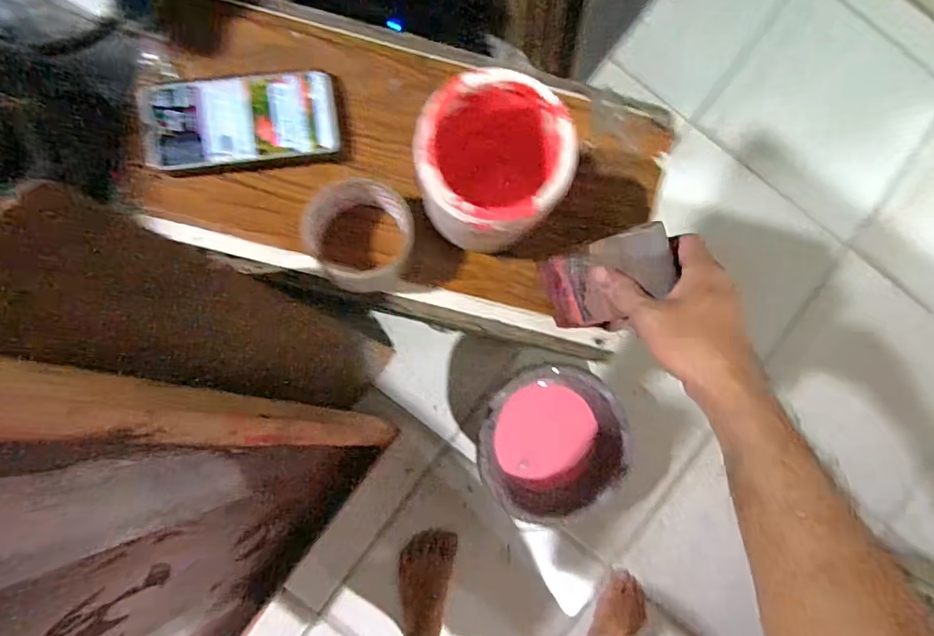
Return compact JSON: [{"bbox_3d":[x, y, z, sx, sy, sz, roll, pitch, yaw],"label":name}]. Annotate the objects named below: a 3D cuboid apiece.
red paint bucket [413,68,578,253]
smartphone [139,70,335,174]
[{"bbox_3d":[0.017,-0.107,0.400,0.098,0.124,0.095,0,89,-3],"label":"red paint bucket"},{"bbox_3d":[-0.192,-0.171,0.457,0.156,0.011,0.075,-9,95,-7],"label":"smartphone"}]

